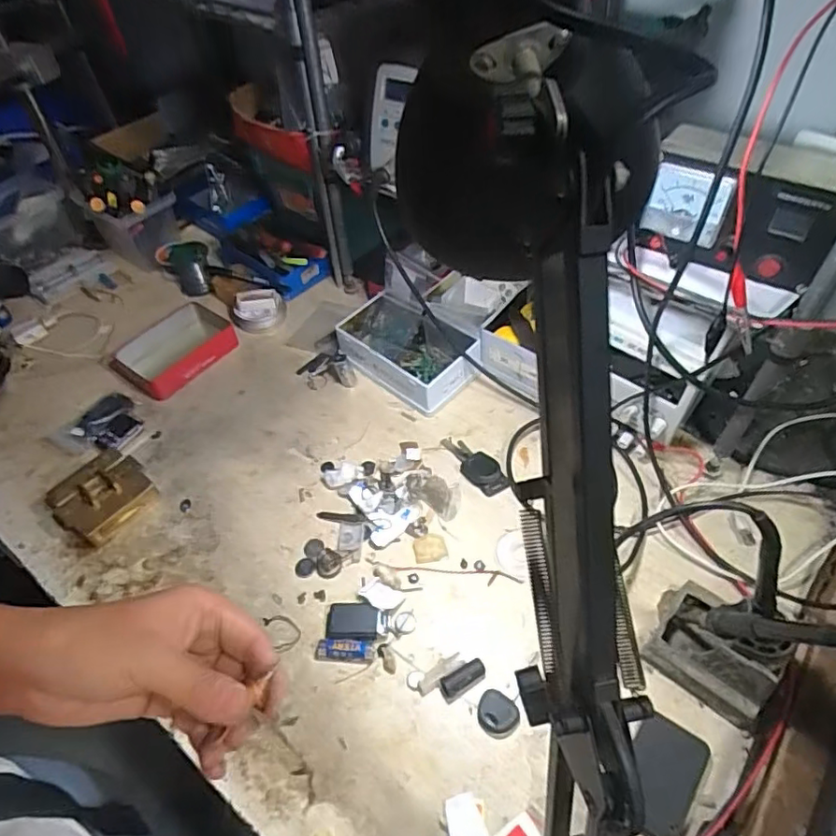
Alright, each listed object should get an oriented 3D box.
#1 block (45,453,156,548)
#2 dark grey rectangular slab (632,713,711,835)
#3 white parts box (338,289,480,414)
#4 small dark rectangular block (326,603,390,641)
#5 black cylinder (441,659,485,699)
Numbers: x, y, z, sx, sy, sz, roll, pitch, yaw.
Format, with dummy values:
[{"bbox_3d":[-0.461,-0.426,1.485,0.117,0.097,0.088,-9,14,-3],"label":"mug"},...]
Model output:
[{"bbox_3d":[-0.330,0.082,0.604,0.079,0.030,0.088,36,62,27],"label":"block"},{"bbox_3d":[0.183,0.269,0.434,0.051,0.008,0.079,27,58,22],"label":"dark grey rectangular slab"},{"bbox_3d":[-0.013,-0.087,0.707,0.170,0.048,0.111,34,61,26],"label":"white parts box"},{"bbox_3d":[-0.053,0.182,0.517,0.053,0.013,0.034,-1,52,2],"label":"small dark rectangular block"},{"bbox_3d":[0.038,0.218,0.486,0.040,0.012,0.016,-26,55,-16],"label":"black cylinder"}]

